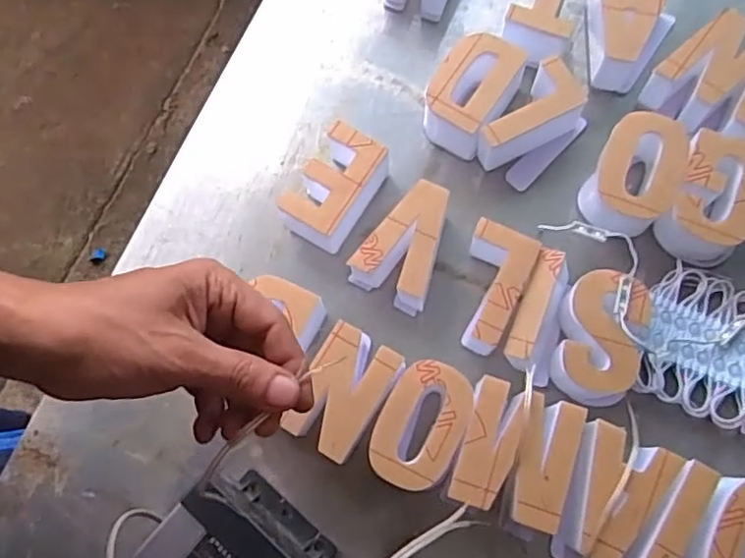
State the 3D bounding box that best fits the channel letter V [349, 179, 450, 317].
[{"bbox_3d":[0.027,-0.026,0.483,0.058,0.050,0.081,27,77,9],"label":"channel letter V"}]

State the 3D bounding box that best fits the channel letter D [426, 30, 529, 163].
[{"bbox_3d":[0.078,-0.148,0.514,0.053,0.050,0.083,32,77,10],"label":"channel letter D"}]

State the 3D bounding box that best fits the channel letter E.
[{"bbox_3d":[-0.029,-0.071,0.497,0.049,0.049,0.081,32,77,10],"label":"channel letter E"}]

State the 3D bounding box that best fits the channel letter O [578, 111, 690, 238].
[{"bbox_3d":[0.198,-0.079,0.489,0.057,0.044,0.080,26,76,9],"label":"channel letter O"}]

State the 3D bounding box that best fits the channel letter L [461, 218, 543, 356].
[{"bbox_3d":[0.085,0.014,0.474,0.053,0.051,0.095,22,76,8],"label":"channel letter L"}]

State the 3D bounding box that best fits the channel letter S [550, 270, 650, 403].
[{"bbox_3d":[0.153,0.045,0.452,0.061,0.045,0.094,24,78,10],"label":"channel letter S"}]

